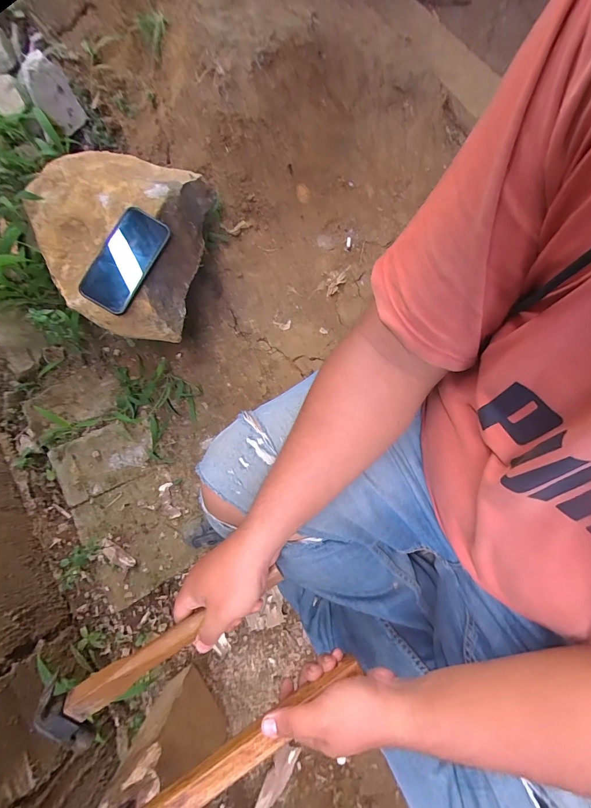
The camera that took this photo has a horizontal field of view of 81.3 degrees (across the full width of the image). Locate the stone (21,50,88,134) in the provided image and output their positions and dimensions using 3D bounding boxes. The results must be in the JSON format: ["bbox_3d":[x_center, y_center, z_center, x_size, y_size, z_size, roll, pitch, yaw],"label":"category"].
[{"bbox_3d":[-0.499,-0.636,0.713,0.078,0.119,0.052,-39,81,-8],"label":"stone"}]

